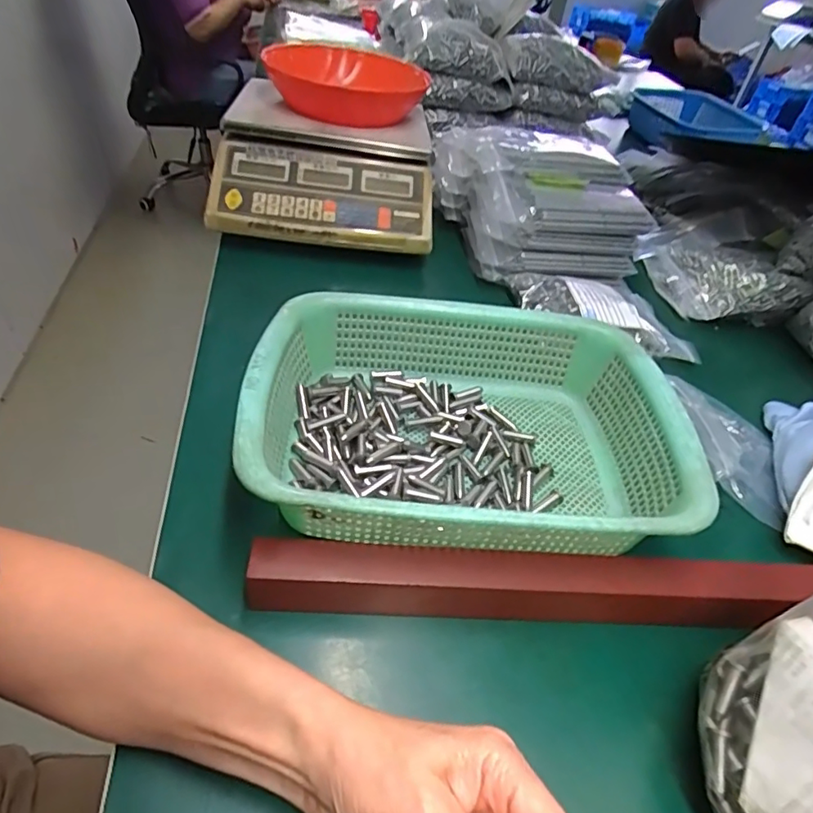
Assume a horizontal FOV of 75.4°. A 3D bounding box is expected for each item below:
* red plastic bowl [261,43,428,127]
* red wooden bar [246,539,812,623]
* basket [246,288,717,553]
[{"bbox_3d":[-0.079,-0.426,0.699,0.208,0.054,0.208,3,44,-3],"label":"red plastic bowl"},{"bbox_3d":[0.082,0.110,0.323,0.341,0.052,0.032,3,44,-2],"label":"red wooden bar"},{"bbox_3d":[0.040,0.012,0.388,0.286,0.087,0.215,4,44,-2],"label":"basket"}]

